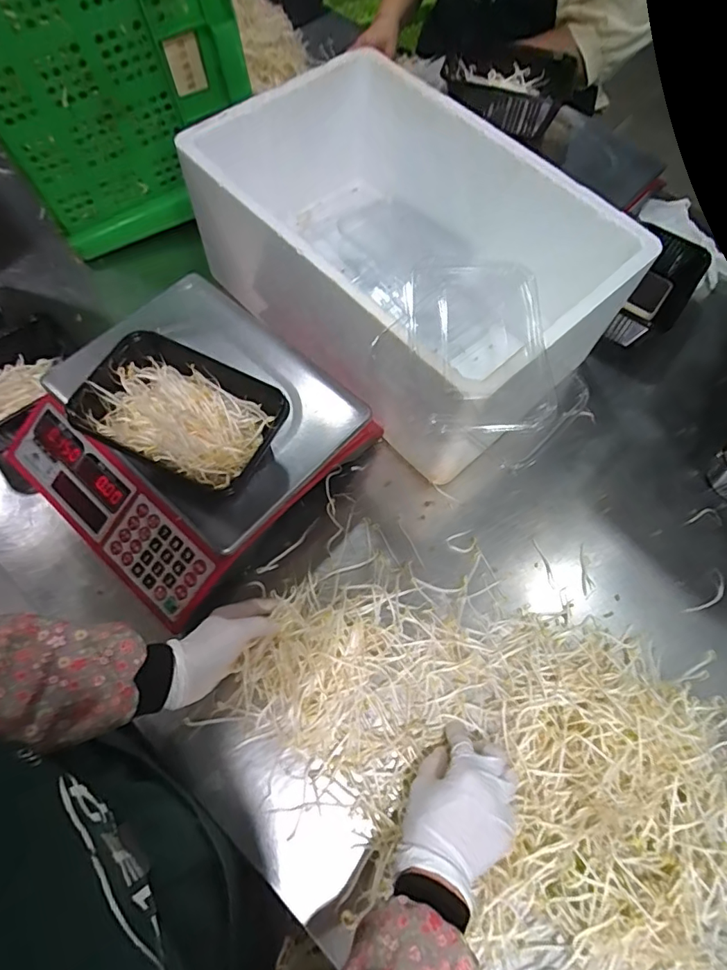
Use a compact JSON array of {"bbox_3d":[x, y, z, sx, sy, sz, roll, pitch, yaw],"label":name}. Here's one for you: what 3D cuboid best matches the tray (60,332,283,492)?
[{"bbox_3d":[-0.171,-0.072,0.486,0.179,0.043,0.119,25,67,9],"label":"tray"}]

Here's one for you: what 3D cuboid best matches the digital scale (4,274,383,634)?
[{"bbox_3d":[-0.199,-0.047,0.580,0.295,0.126,0.292,39,70,15],"label":"digital scale"}]

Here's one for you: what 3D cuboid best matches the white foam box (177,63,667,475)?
[{"bbox_3d":[0.044,-0.279,0.656,0.343,0.202,0.482,-40,73,-18],"label":"white foam box"}]

